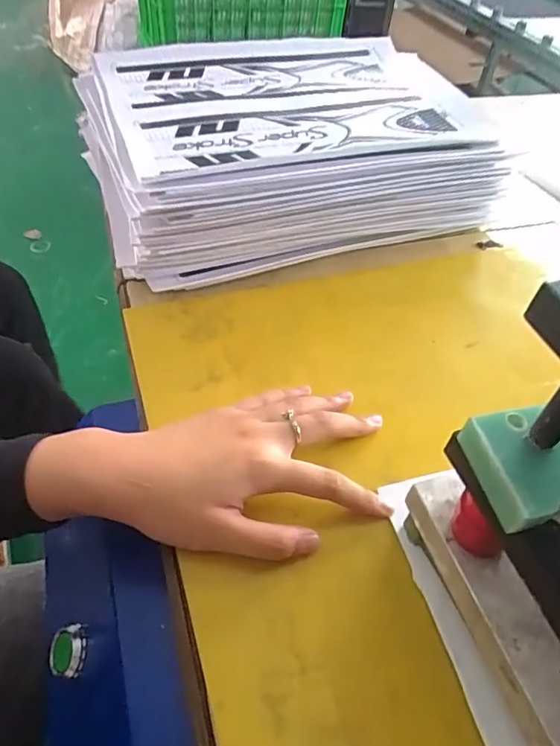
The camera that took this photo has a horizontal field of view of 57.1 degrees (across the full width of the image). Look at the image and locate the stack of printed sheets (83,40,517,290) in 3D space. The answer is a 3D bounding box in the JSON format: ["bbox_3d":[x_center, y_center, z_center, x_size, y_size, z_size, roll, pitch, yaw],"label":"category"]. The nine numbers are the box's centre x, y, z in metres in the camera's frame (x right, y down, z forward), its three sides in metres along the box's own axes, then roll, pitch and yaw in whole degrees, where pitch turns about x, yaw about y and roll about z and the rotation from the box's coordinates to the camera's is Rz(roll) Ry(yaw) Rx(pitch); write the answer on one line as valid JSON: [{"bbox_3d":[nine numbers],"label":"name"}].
[{"bbox_3d":[0.009,-0.212,0.489,0.343,0.098,0.264,-16,53,-17],"label":"stack of printed sheets"}]

